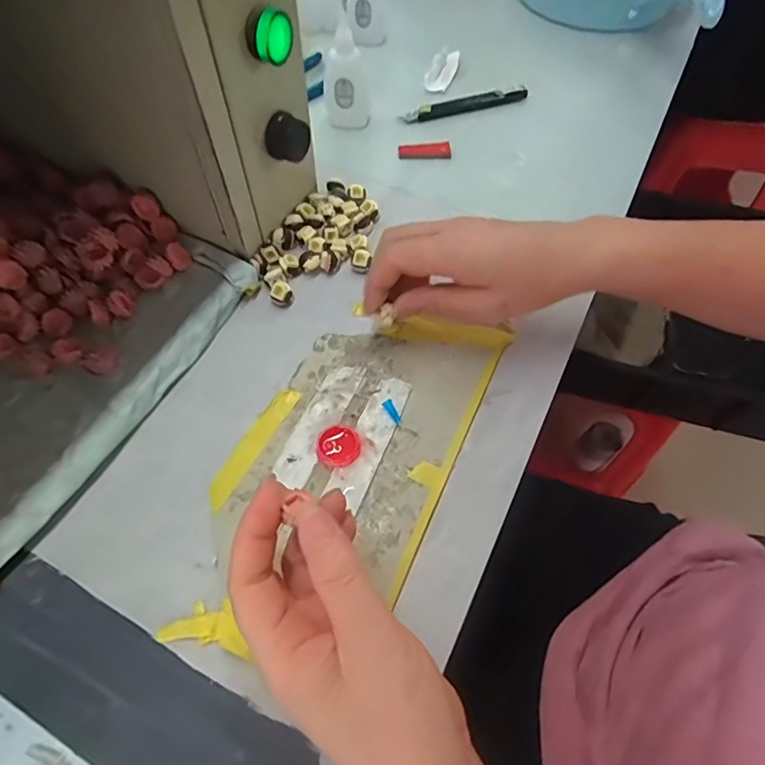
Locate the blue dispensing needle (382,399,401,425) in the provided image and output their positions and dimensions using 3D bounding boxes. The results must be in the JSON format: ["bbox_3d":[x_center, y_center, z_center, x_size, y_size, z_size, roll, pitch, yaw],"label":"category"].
[{"bbox_3d":[0.007,0.019,0.321,0.007,0.005,0.018,-32,66,-19],"label":"blue dispensing needle"}]

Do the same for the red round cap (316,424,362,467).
[{"bbox_3d":[-0.027,0.039,0.307,0.028,0.007,0.026,1,60,-2],"label":"red round cap"}]

